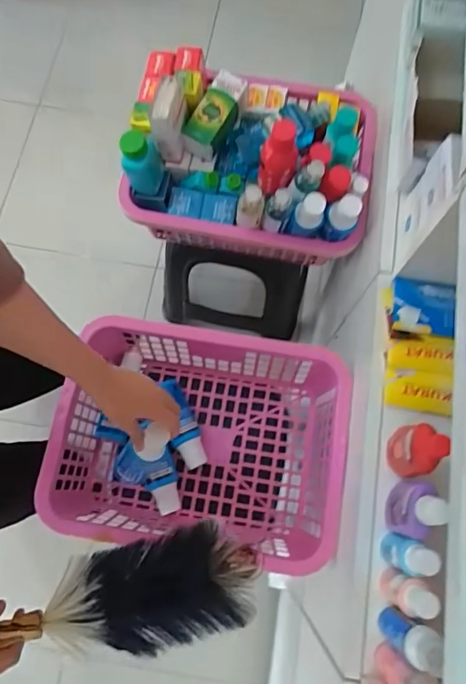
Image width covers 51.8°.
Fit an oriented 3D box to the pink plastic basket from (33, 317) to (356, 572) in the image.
[{"bbox_3d":[-0.047,0.147,0.739,0.404,0.151,0.303,9,74,1],"label":"pink plastic basket"}]

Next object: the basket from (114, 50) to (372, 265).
[{"bbox_3d":[0.036,-0.312,0.819,0.387,0.225,0.298,11,74,2],"label":"basket"}]

